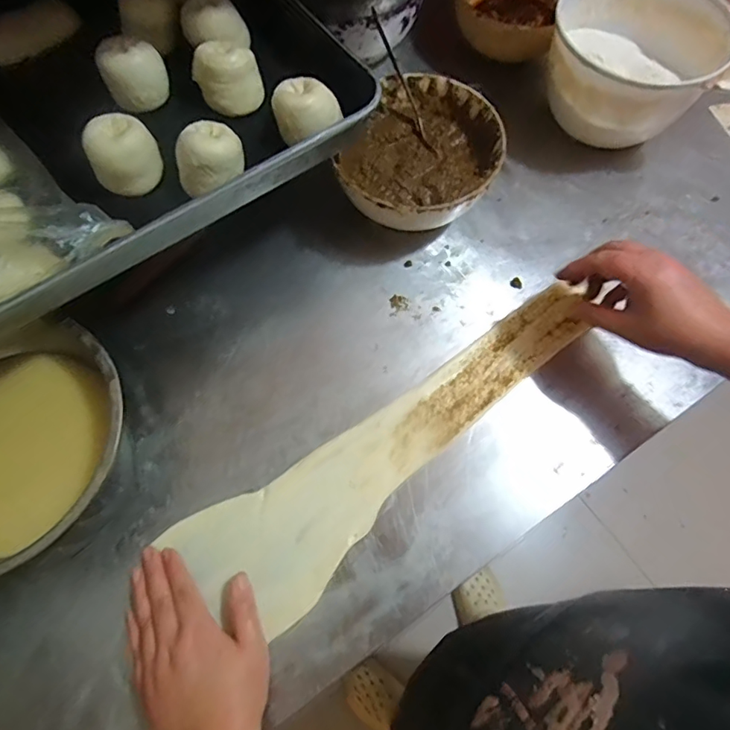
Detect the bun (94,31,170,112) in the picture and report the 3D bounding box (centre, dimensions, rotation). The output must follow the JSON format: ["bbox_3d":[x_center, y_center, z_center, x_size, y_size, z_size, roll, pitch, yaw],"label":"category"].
[{"bbox_3d":[-0.218,-0.277,0.475,0.056,0.040,0.054,-22,69,-8],"label":"bun"}]

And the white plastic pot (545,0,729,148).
[{"bbox_3d":[0.292,-0.330,0.570,0.178,0.115,0.174,0,68,-1],"label":"white plastic pot"}]

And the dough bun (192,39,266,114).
[{"bbox_3d":[-0.130,-0.272,0.478,0.059,0.042,0.059,-13,68,-4],"label":"dough bun"}]

